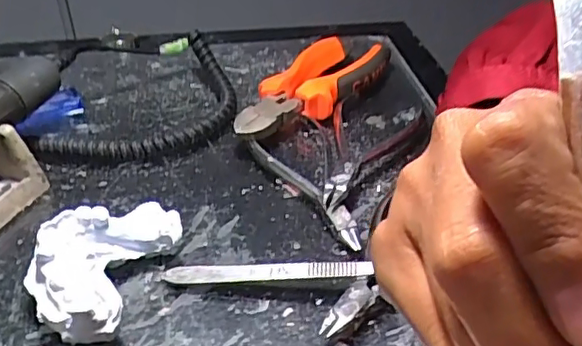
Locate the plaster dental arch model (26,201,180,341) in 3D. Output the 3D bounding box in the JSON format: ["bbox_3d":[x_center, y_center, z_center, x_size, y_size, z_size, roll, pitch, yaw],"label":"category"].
[{"bbox_3d":[-0.088,0.043,0.268,0.051,0.034,0.078,12,38,14],"label":"plaster dental arch model"}]

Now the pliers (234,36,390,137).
[{"bbox_3d":[0.019,-0.060,0.414,0.051,0.027,0.160,23,42,26],"label":"pliers"}]

